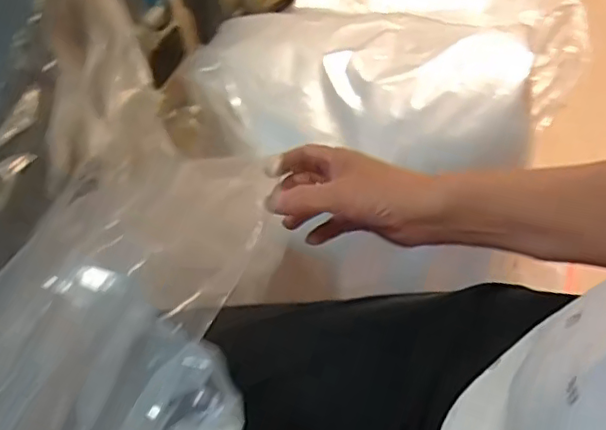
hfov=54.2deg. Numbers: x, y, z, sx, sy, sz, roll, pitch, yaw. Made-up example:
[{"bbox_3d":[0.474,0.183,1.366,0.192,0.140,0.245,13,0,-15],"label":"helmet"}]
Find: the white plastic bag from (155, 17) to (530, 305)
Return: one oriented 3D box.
[{"bbox_3d":[0.064,-0.249,1.003,0.569,0.125,0.355,-1,55,-4],"label":"white plastic bag"}]

